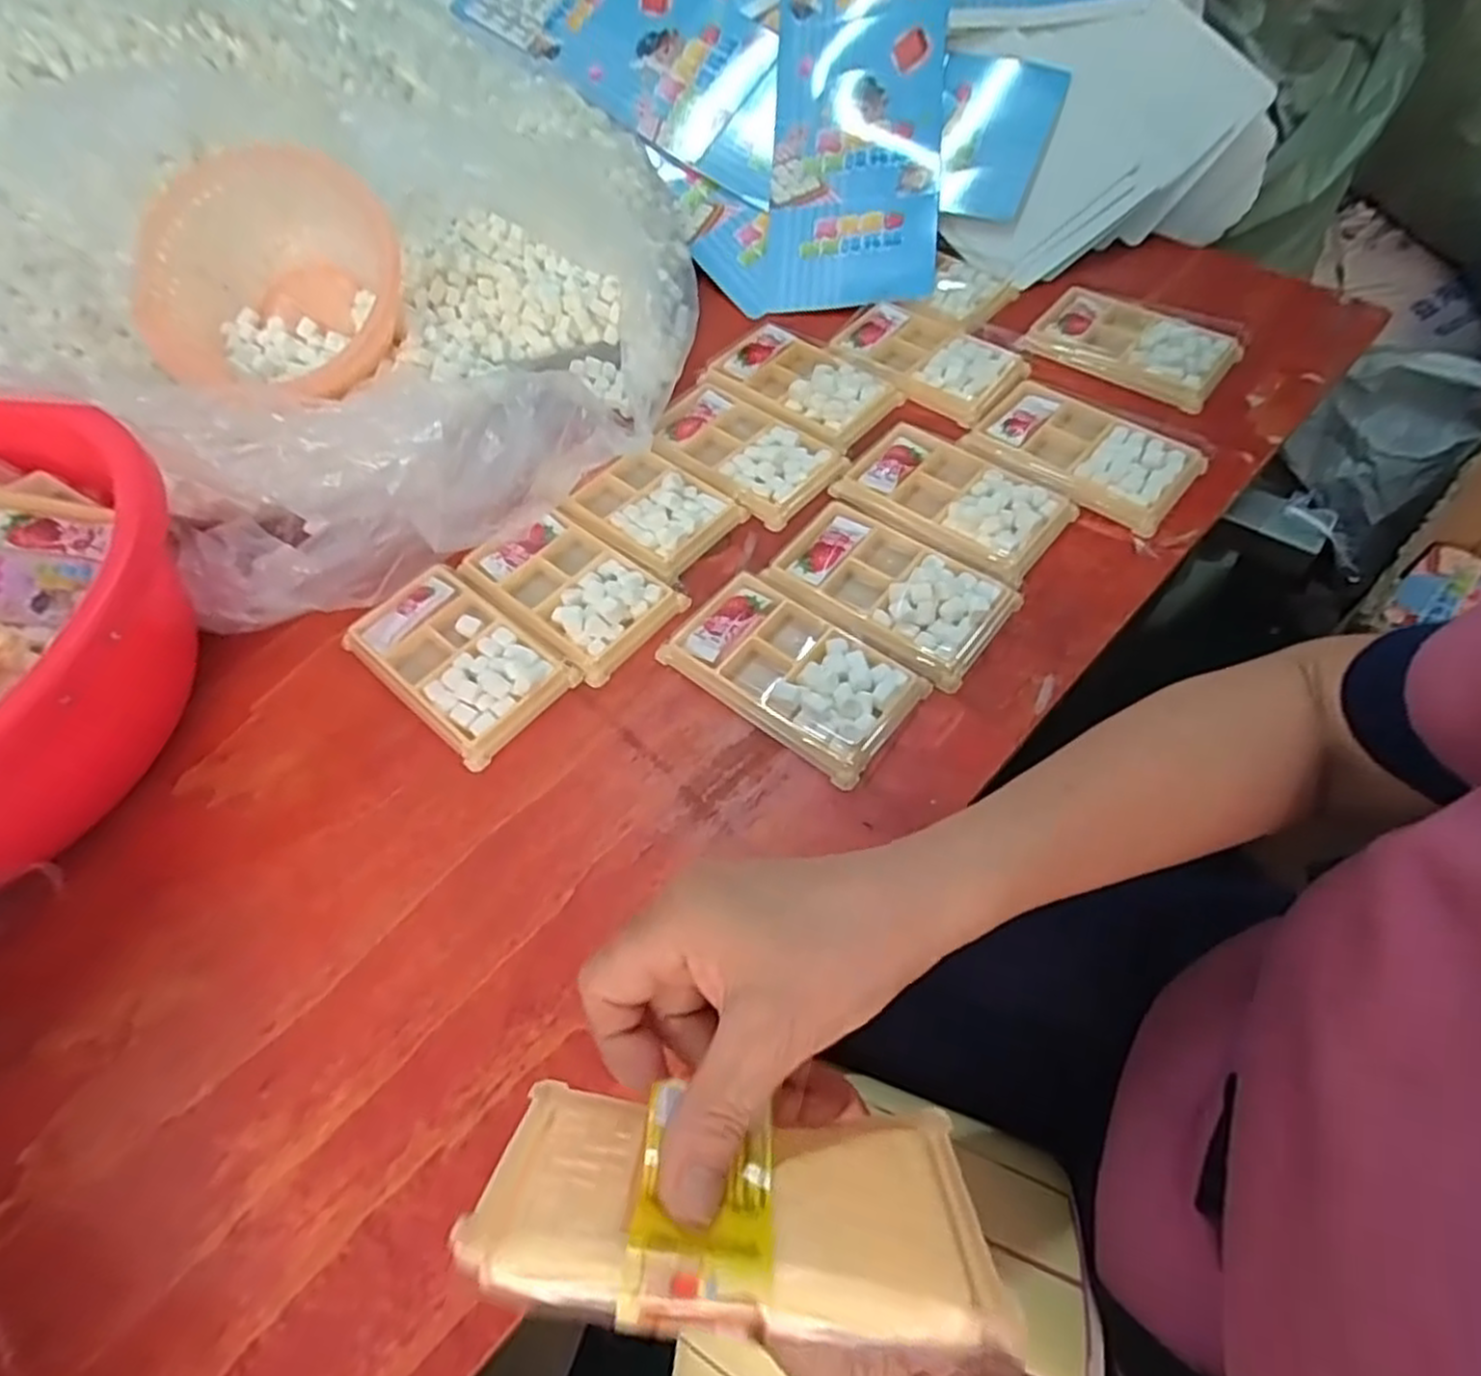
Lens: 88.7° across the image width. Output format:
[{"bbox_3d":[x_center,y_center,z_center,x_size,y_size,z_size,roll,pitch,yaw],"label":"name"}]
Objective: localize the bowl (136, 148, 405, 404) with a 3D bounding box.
[{"bbox_3d":[-0.330,-0.278,0.517,0.192,0.103,0.139,-2,64,3],"label":"bowl"}]

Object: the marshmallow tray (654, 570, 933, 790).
[{"bbox_3d":[0.029,-0.014,0.430,0.137,0.020,0.079,34,66,22],"label":"marshmallow tray"}]

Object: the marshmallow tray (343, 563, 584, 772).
[{"bbox_3d":[-0.169,-0.019,0.452,0.131,0.013,0.077,36,67,23],"label":"marshmallow tray"}]

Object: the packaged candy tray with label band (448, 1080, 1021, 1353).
[{"bbox_3d":[0.000,0.147,0.219,0.137,0.078,0.019,6,95,1],"label":"packaged candy tray with label band"}]

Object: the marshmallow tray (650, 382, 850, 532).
[{"bbox_3d":[0.000,-0.165,0.531,0.134,0.019,0.077,34,67,22],"label":"marshmallow tray"}]

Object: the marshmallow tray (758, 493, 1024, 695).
[{"bbox_3d":[0.088,-0.062,0.448,0.133,0.016,0.079,34,67,22],"label":"marshmallow tray"}]

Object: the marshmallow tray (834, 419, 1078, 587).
[{"bbox_3d":[0.133,-0.124,0.480,0.138,0.015,0.079,36,67,23],"label":"marshmallow tray"}]

